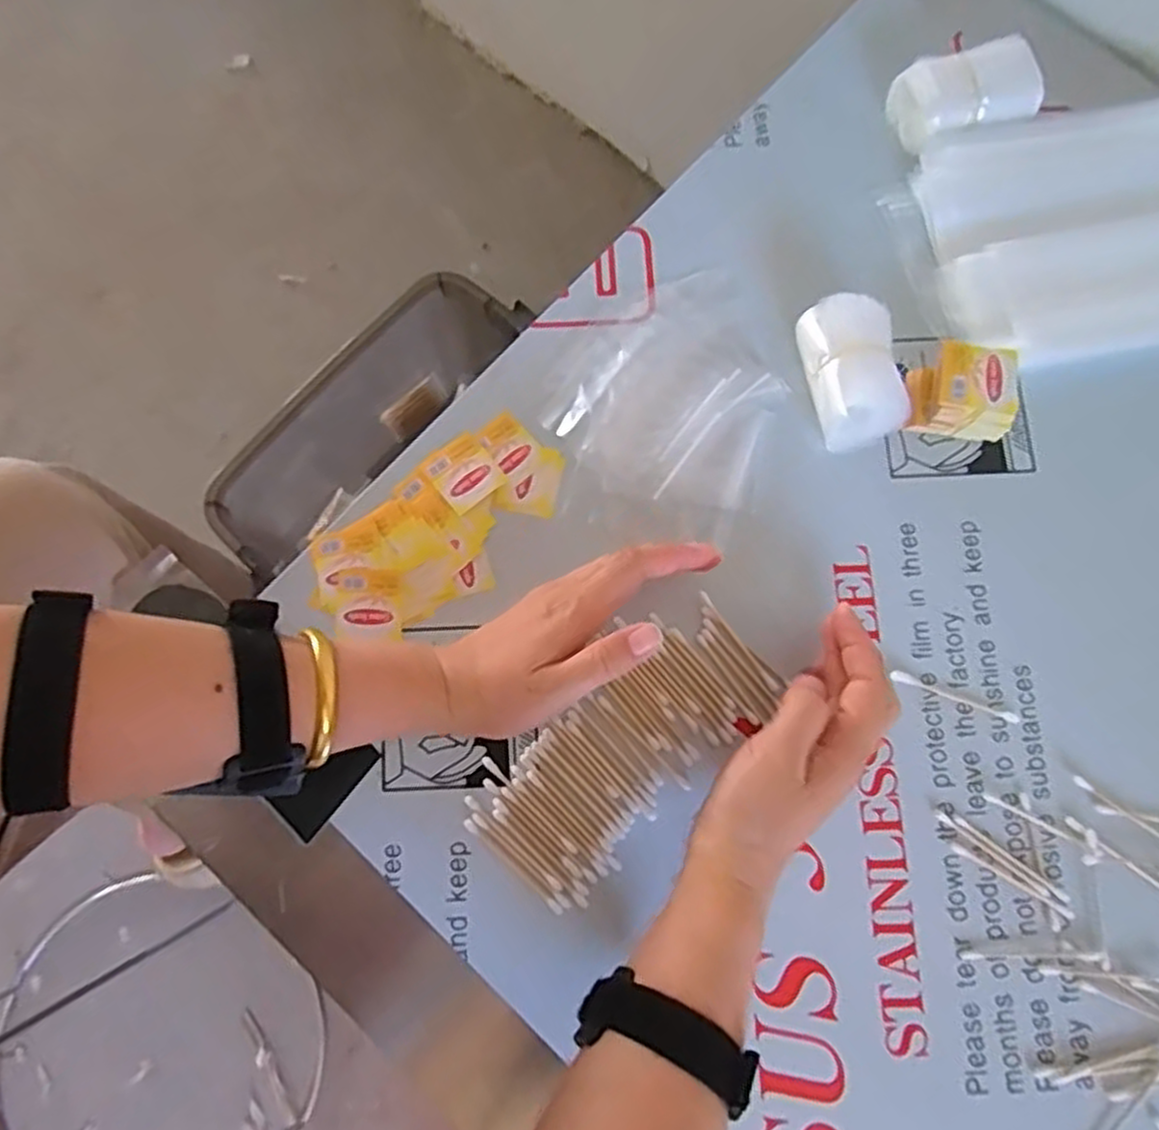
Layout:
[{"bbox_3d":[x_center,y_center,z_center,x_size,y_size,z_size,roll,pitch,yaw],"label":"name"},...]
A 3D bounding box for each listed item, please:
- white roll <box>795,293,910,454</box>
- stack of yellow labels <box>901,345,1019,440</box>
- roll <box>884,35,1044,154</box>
[{"bbox_3d":[0.163,-0.118,0.458,0.052,0.039,0.085,-14,79,-2],"label":"white roll"},{"bbox_3d":[0.231,-0.103,0.454,0.049,0.040,0.047,9,80,2],"label":"stack of yellow labels"},{"bbox_3d":[0.252,-0.304,0.496,0.085,0.033,0.052,-14,79,-2],"label":"roll"}]

